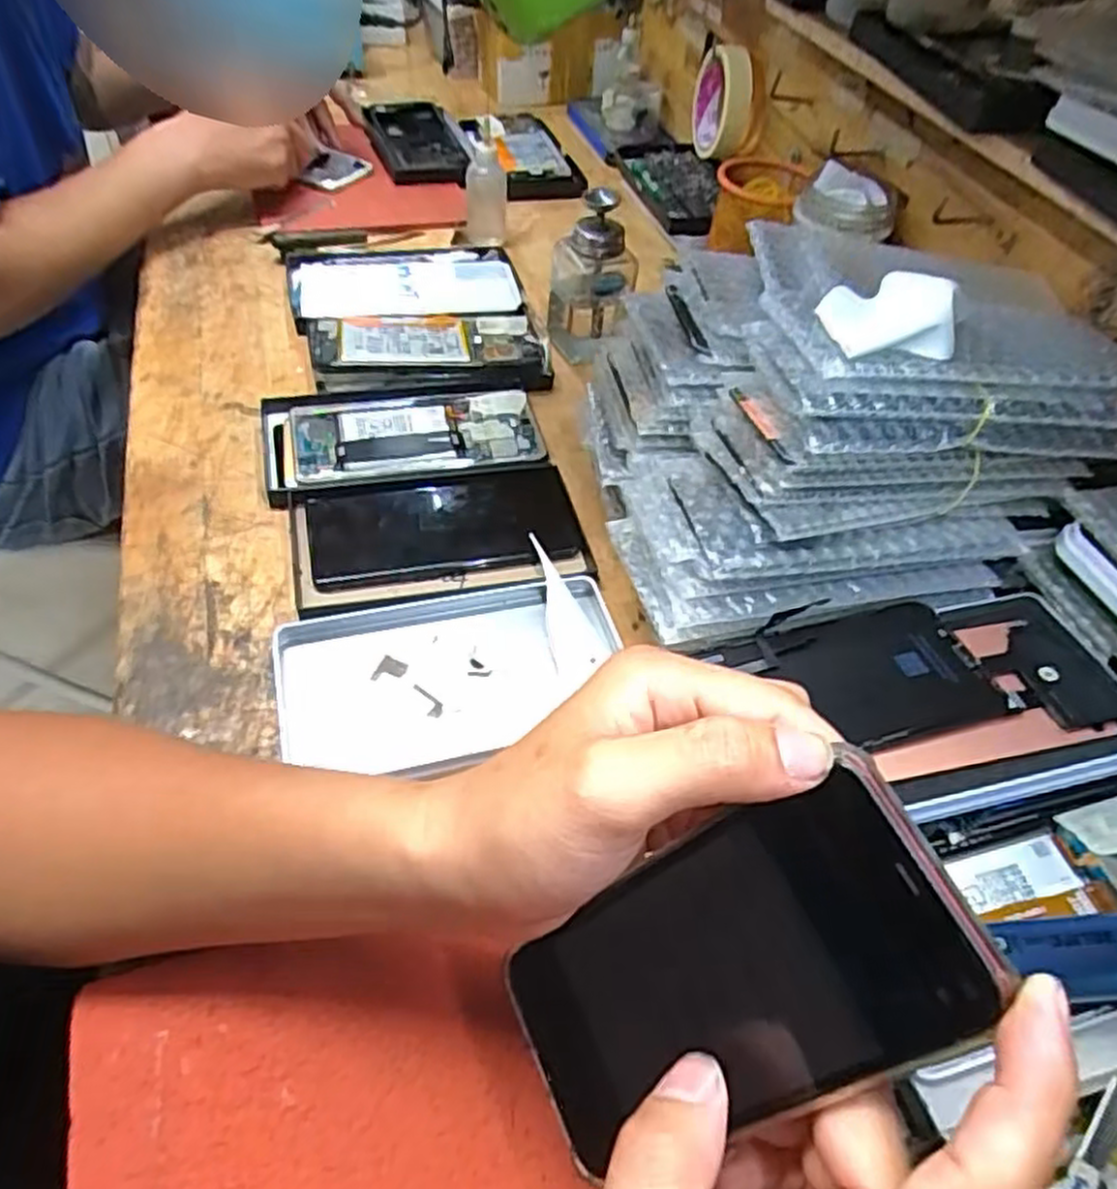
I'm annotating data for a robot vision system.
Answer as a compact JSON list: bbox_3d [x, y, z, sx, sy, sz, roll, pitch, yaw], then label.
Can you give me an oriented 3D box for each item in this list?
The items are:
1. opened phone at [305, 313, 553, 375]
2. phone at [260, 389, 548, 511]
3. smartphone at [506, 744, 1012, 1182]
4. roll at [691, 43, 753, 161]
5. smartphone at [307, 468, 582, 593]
[{"bbox_3d":[-0.099,-0.195,0.591,0.174,0.013,0.077,-4,50,-8],"label":"opened phone"},{"bbox_3d":[-0.106,-0.108,0.526,0.184,0.013,0.098,-8,51,-12],"label":"phone"},{"bbox_3d":[0.045,0.115,0.228,0.008,0.151,0.070,9,46,-52],"label":"smartphone"},{"bbox_3d":[0.165,-0.502,0.782,0.034,0.104,0.114,0,50,-5],"label":"roll"},{"bbox_3d":[-0.071,-0.042,0.485,0.163,0.013,0.075,-8,51,-12],"label":"smartphone"}]

